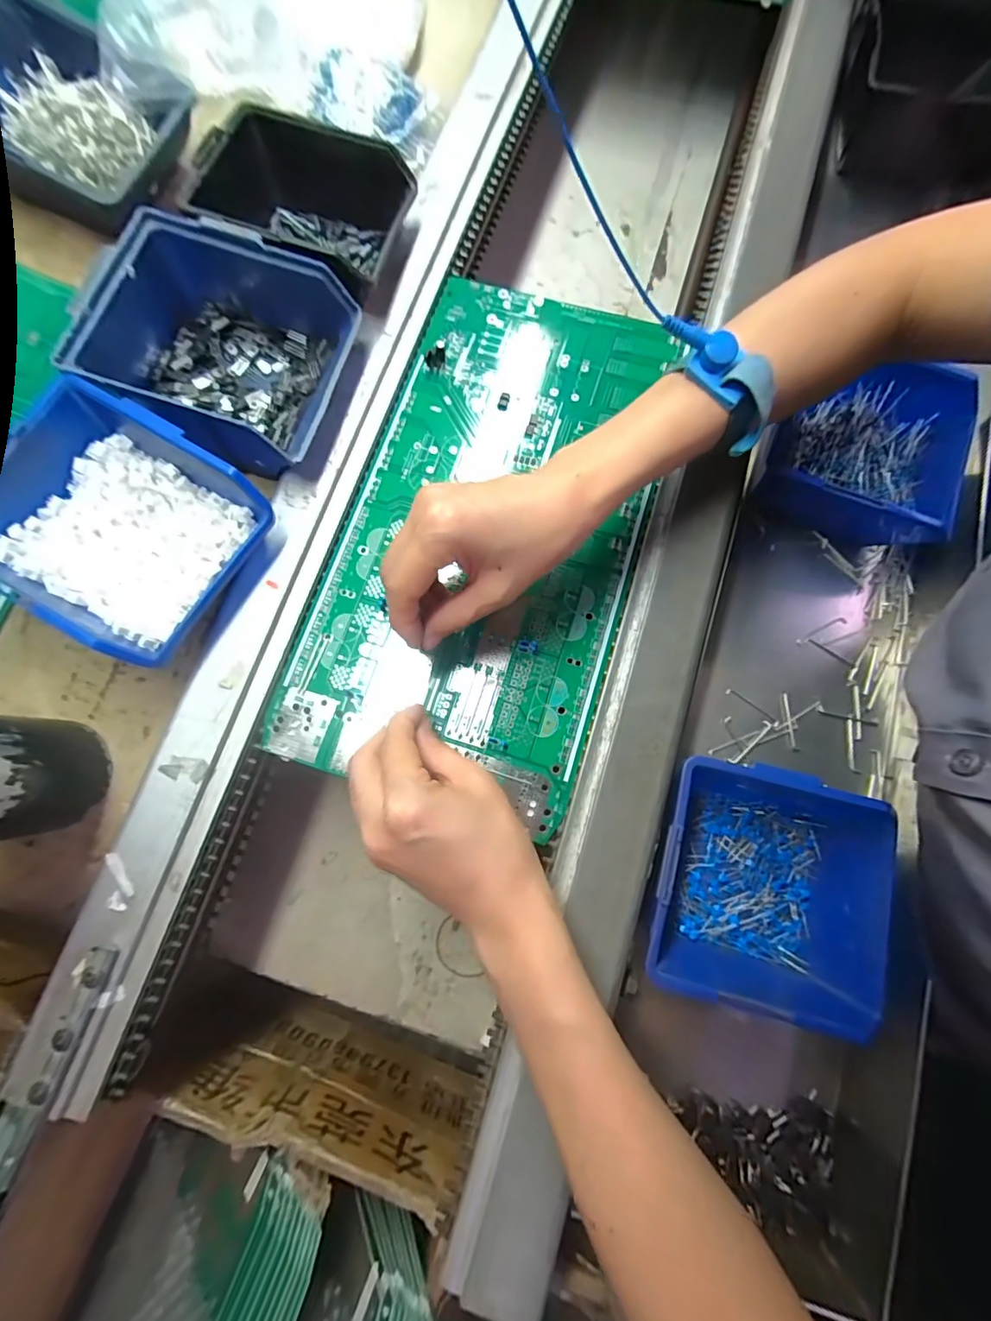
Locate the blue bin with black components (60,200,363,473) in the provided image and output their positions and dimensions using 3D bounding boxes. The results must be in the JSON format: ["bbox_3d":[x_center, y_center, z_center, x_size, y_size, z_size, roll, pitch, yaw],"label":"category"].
[{"bbox_3d":[-0.176,-0.199,0.320,0.151,0.056,0.126,19,78,5],"label":"blue bin with black components"}]

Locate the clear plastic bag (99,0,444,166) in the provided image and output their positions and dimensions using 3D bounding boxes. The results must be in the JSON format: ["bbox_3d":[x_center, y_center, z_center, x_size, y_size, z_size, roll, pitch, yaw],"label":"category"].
[{"bbox_3d":[-0.171,-0.502,0.383,0.221,0.085,0.221,-9,77,-2],"label":"clear plastic bag"}]

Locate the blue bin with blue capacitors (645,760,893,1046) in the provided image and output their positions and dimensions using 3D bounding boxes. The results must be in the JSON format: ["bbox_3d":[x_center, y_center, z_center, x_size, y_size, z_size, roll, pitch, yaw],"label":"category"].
[{"bbox_3d":[0.157,0.129,0.293,0.136,0.062,0.121,13,78,3],"label":"blue bin with blue capacitors"}]

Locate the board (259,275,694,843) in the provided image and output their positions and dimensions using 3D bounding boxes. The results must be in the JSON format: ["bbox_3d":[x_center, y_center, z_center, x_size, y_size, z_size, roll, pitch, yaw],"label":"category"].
[{"bbox_3d":[-0.001,-0.092,0.331,0.186,0.007,0.353,16,78,4],"label":"board"}]

